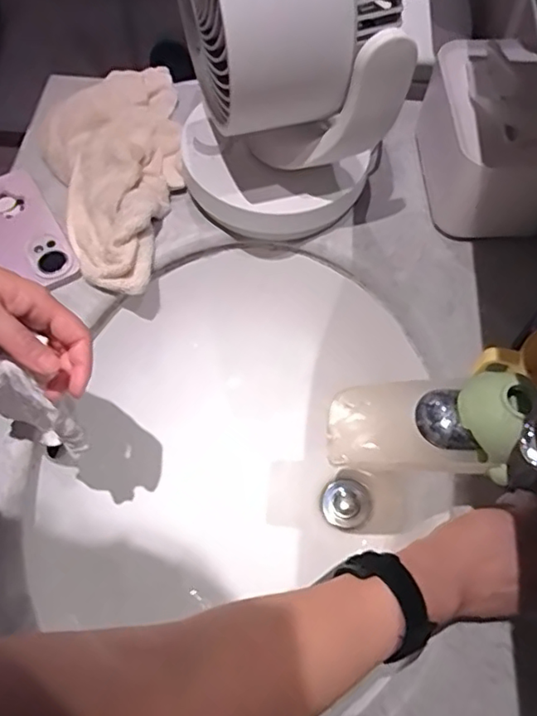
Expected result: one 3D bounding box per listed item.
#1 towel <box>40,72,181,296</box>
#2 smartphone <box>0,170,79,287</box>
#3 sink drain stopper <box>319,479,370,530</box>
[{"bbox_3d":[-0.175,-0.222,0.628,0.154,0.051,0.328,-6,61,-3],"label":"towel"},{"bbox_3d":[-0.261,-0.134,0.595,0.075,0.012,0.163,-28,65,-14],"label":"smartphone"},{"bbox_3d":[0.085,0.162,0.632,0.054,0.011,0.054,0,61,0],"label":"sink drain stopper"}]

